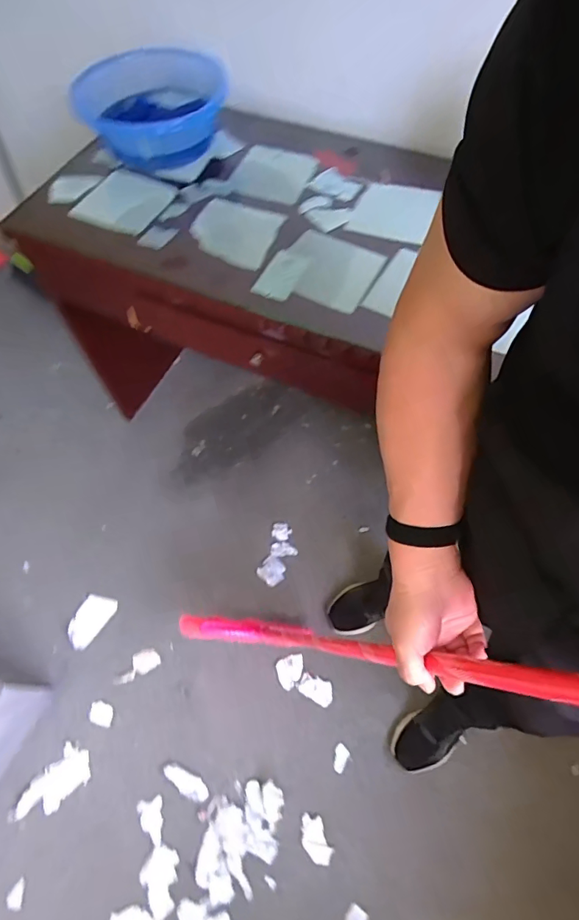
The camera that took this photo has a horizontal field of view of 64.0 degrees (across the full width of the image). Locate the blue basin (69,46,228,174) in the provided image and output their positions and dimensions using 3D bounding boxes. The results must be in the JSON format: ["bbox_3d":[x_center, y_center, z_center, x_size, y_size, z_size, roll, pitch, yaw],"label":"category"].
[{"bbox_3d":[-0.312,-0.788,1.048,0.305,0.123,0.347,0,62,0],"label":"blue basin"}]

